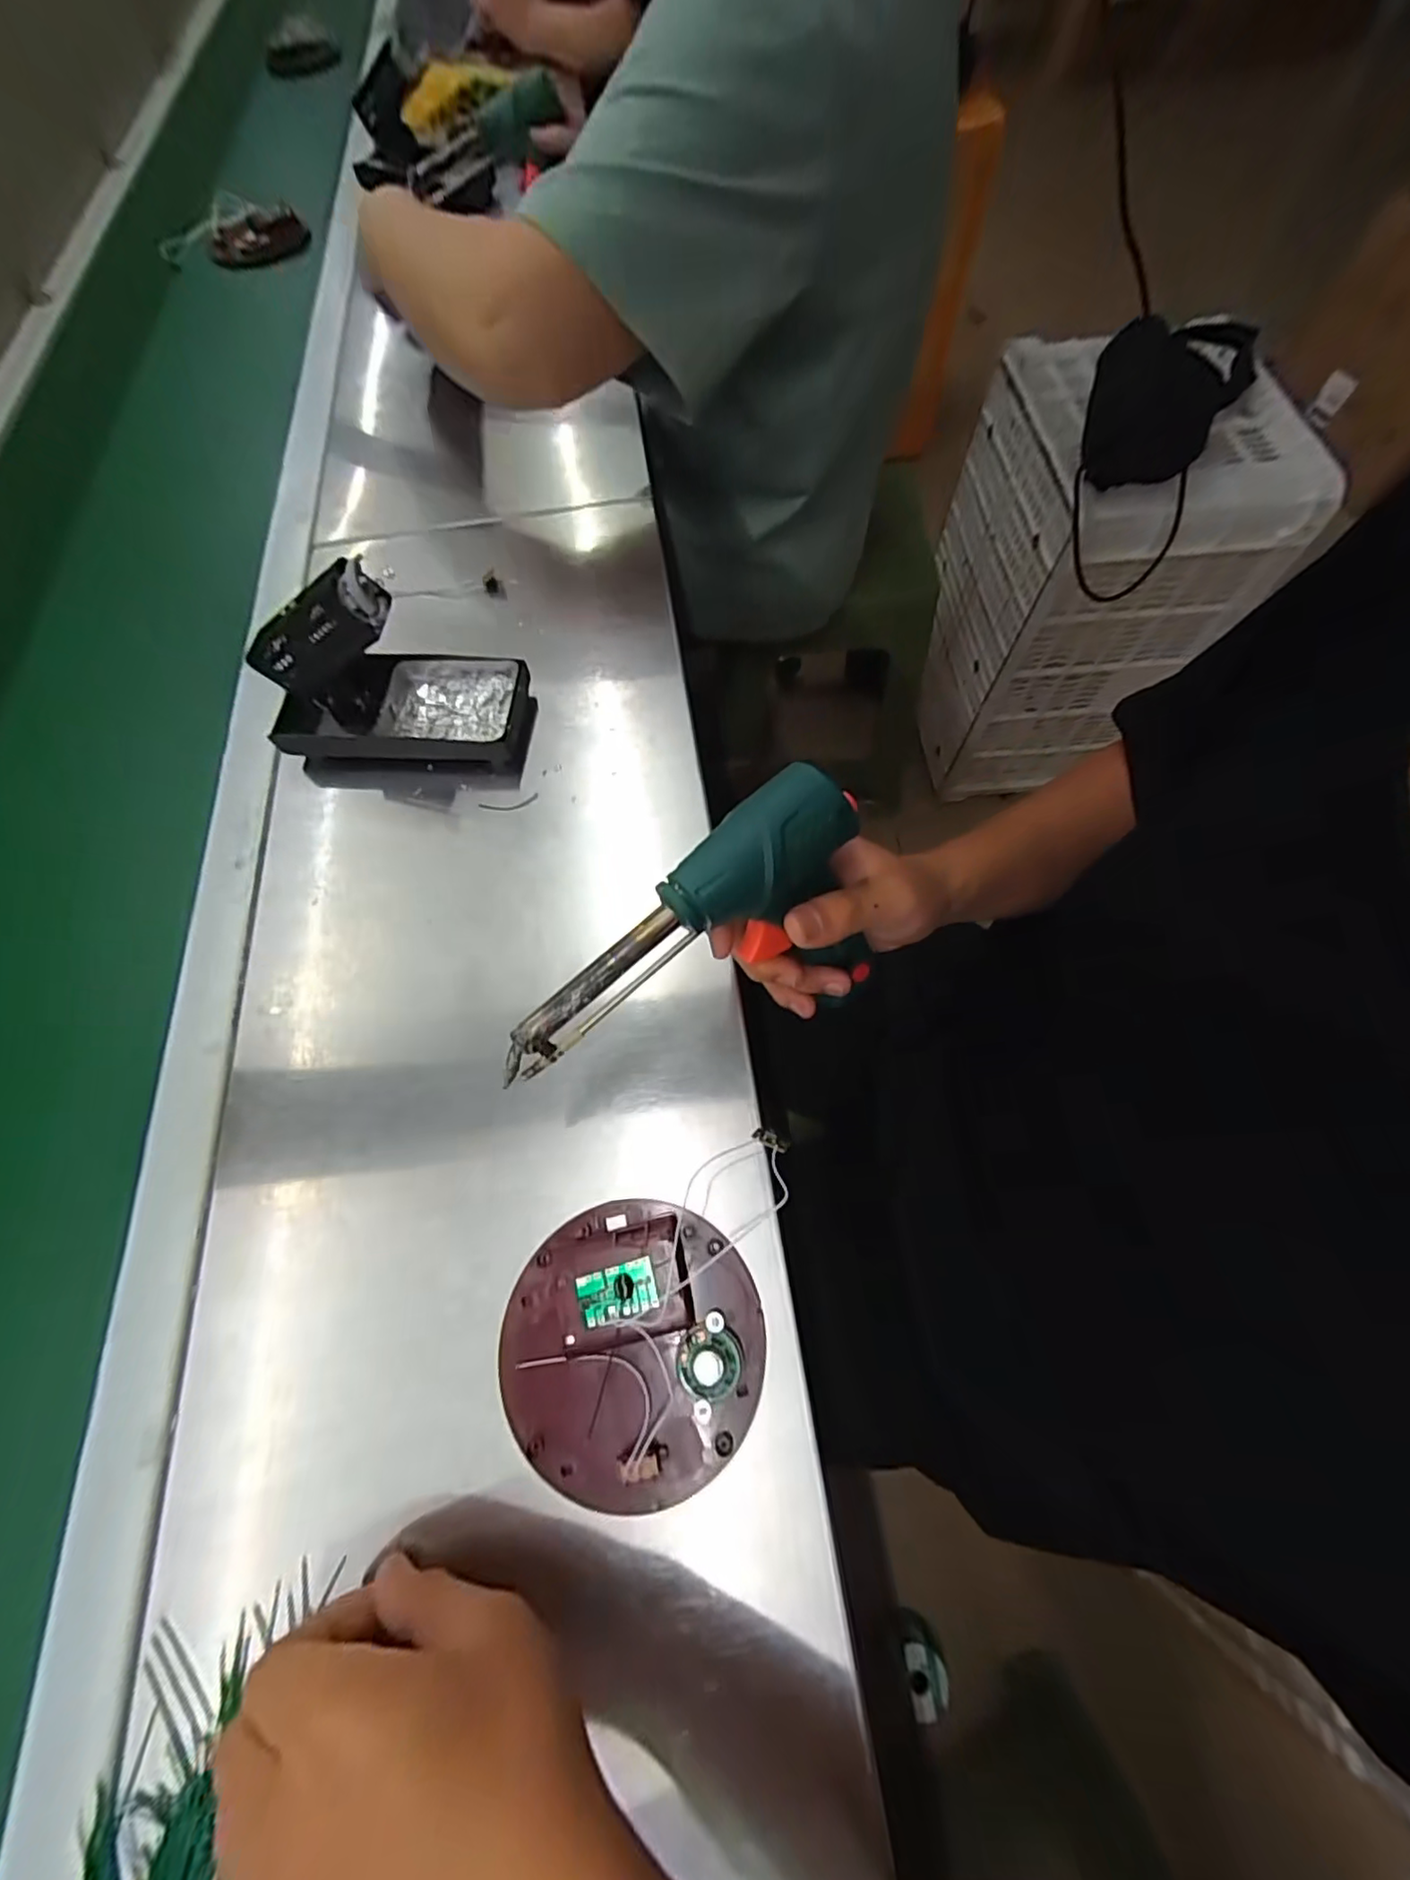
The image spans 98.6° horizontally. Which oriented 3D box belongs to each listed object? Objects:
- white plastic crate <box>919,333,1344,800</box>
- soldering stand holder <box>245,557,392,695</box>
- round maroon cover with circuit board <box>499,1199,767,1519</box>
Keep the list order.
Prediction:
[{"bbox_3d":[0.587,-0.568,1.026,0.334,0.552,0.374,-4,66,1],"label":"white plastic crate"},{"bbox_3d":[-0.232,-0.187,0.367,0.107,0.040,0.028,-17,63,30],"label":"soldering stand holder"},{"bbox_3d":[-0.035,0.187,0.279,0.117,0.024,0.119,-1,66,3],"label":"round maroon cover with circuit board"}]

